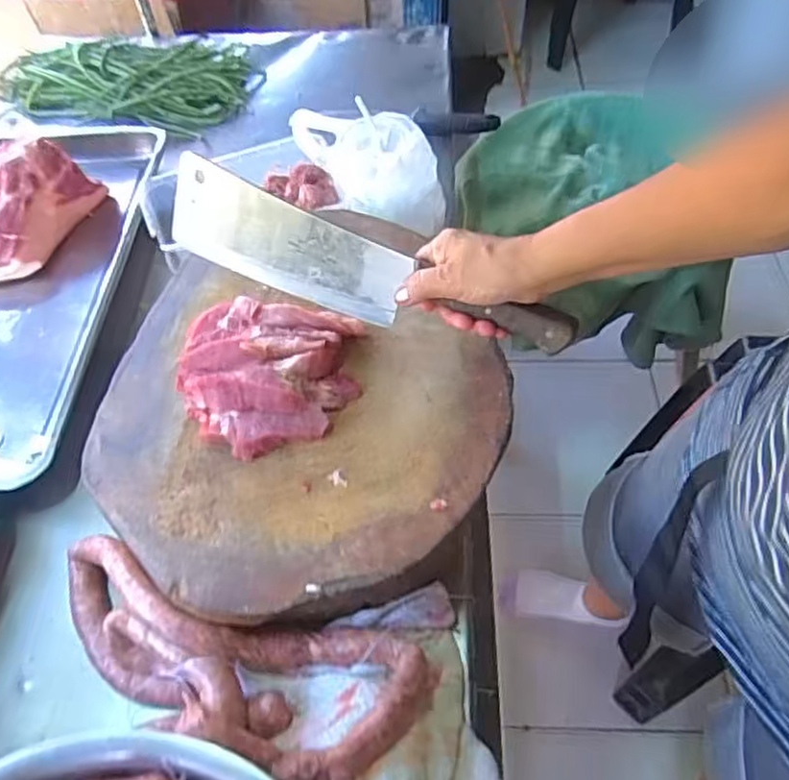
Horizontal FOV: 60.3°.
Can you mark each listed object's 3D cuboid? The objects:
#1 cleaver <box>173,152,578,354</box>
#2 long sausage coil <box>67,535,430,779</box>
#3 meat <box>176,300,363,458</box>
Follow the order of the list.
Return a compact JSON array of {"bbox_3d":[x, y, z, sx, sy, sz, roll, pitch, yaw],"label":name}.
[{"bbox_3d":[-0.029,-0.103,0.590,0.364,0.091,0.029,21,57,9],"label":"cleaver"},{"bbox_3d":[-0.156,0.230,0.559,0.353,0.065,0.160,16,56,12],"label":"long sausage coil"},{"bbox_3d":[-0.120,-0.020,0.649,0.174,0.054,0.156,-4,54,-2],"label":"meat"}]

